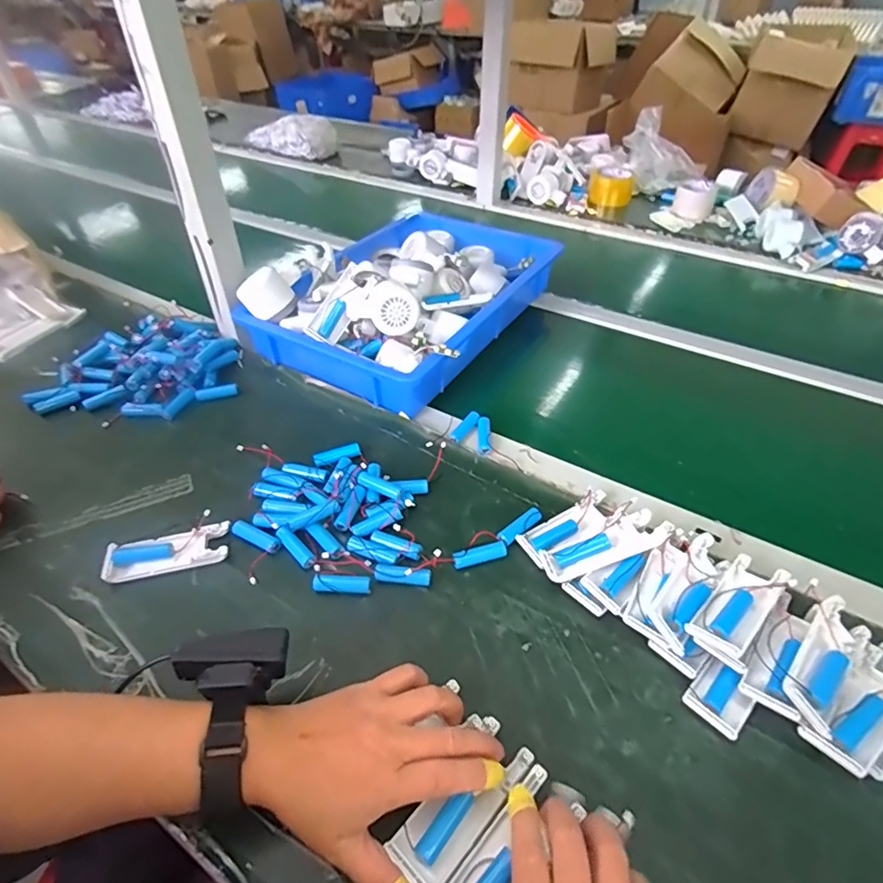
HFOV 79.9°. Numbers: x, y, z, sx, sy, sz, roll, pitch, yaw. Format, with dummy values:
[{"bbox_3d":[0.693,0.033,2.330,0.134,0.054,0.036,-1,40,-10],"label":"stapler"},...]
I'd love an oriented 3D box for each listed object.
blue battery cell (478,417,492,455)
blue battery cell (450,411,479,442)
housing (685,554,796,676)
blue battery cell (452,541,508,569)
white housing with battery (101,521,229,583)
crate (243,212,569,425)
[{"bbox_3d":[0.049,-0.005,0.607,0.014,0.016,0.056,1,43,2],"label":"blue battery cell"},{"bbox_3d":[0.027,-0.017,0.614,0.013,0.011,0.053,25,49,24],"label":"blue battery cell"},{"bbox_3d":[0.237,0.130,0.417,0.044,0.016,0.100,33,53,30],"label":"housing"},{"bbox_3d":[0.036,0.107,0.492,0.050,0.014,0.014,-11,44,-11],"label":"blue battery cell"},{"bbox_3d":[-0.255,0.104,0.492,0.105,0.016,0.039,-11,44,-11],"label":"white housing with battery"},{"bbox_3d":[-0.030,-0.227,0.768,0.283,0.116,0.437,24,48,23],"label":"crate"}]

